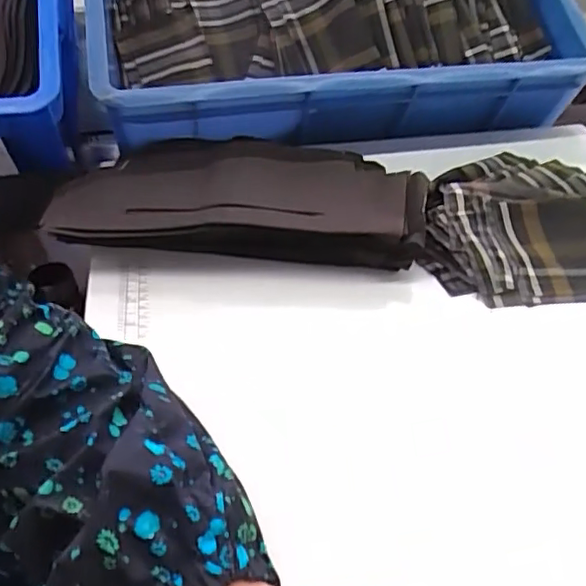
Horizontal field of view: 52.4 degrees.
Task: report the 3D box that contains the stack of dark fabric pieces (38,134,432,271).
[{"bbox_3d":[-0.045,-0.090,0.521,0.299,0.039,0.180,1,40,1],"label":"stack of dark fabric pieces"}]

